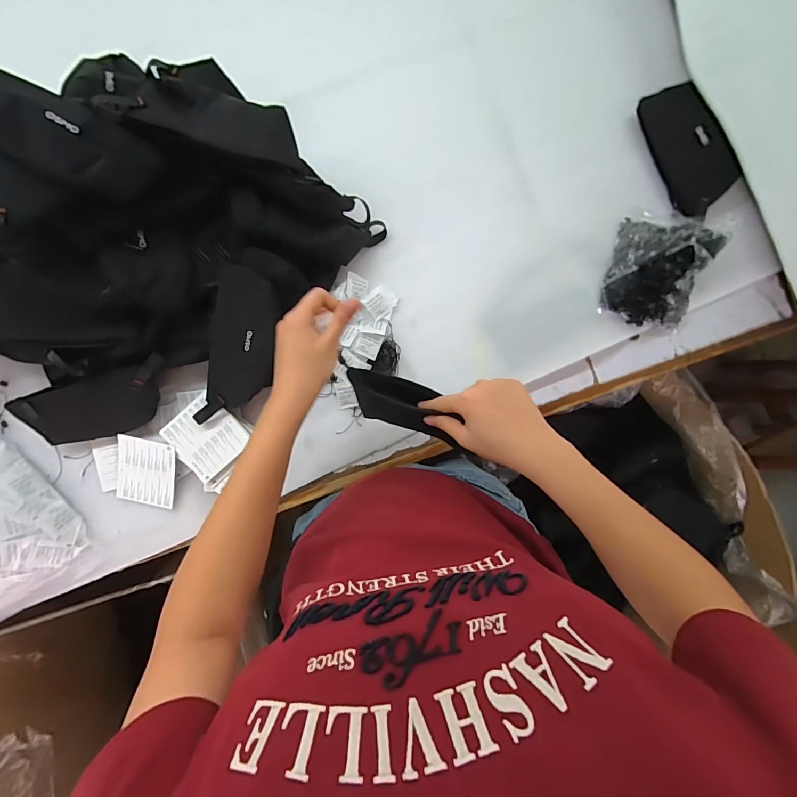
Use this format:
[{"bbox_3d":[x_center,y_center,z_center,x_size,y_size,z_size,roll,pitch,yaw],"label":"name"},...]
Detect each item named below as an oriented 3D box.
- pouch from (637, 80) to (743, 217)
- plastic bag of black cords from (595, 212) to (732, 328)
[{"bbox_3d":[0.431,-0.372,0.572,0.081,0.014,0.187,-21,90,43],"label":"pouch"},{"bbox_3d":[0.384,-0.194,0.567,0.128,0.067,0.167,15,88,-1],"label":"plastic bag of black cords"}]

